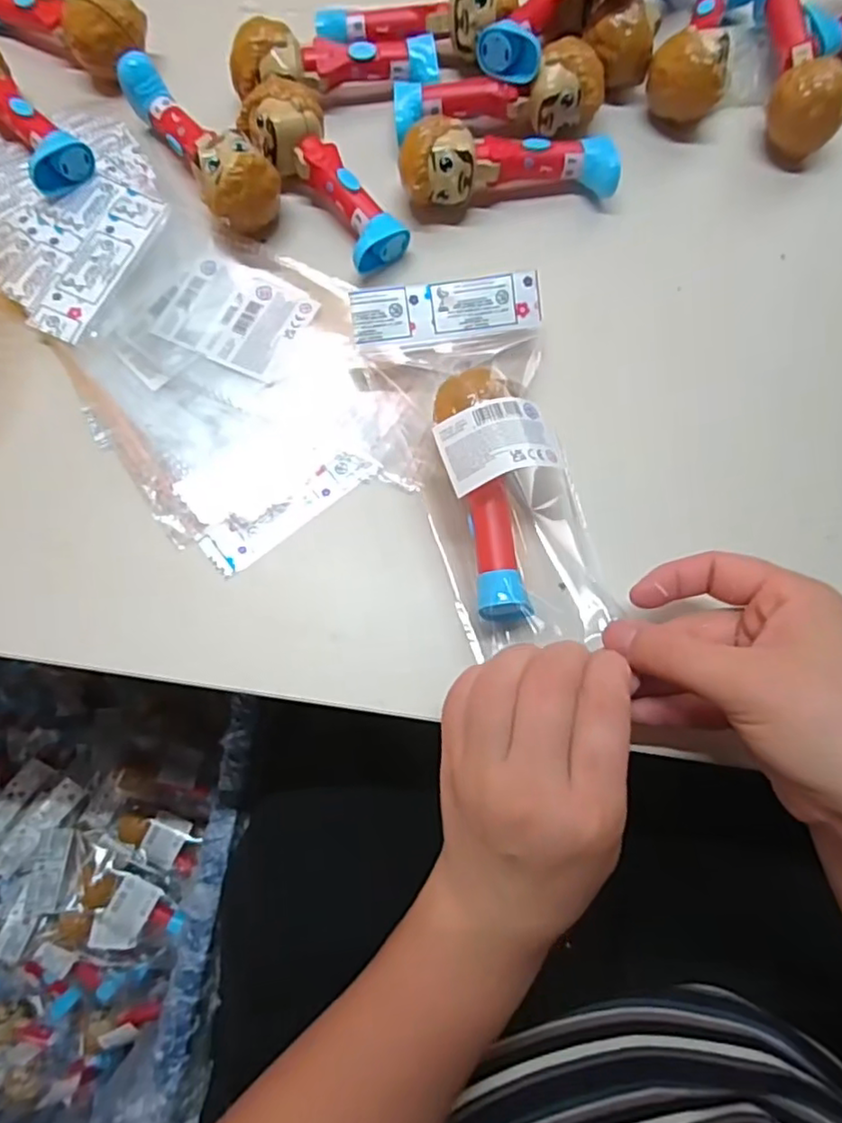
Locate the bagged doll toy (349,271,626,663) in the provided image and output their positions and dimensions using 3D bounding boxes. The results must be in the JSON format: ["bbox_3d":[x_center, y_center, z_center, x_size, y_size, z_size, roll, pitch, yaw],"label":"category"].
[{"bbox_3d":[0.035,-0.055,0.314,0.091,0.052,0.193,-15,72,-3],"label":"bagged doll toy"}]

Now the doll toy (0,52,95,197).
[{"bbox_3d":[-0.245,-0.265,0.372,0.044,0.031,0.111,-41,78,-11],"label":"doll toy"}]

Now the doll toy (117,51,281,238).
[{"bbox_3d":[-0.130,-0.247,0.367,0.038,0.033,0.127,-36,77,-9],"label":"doll toy"}]

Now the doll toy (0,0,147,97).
[{"bbox_3d":[-0.232,-0.347,0.400,0.128,0.043,0.042,28,76,8],"label":"doll toy"}]

